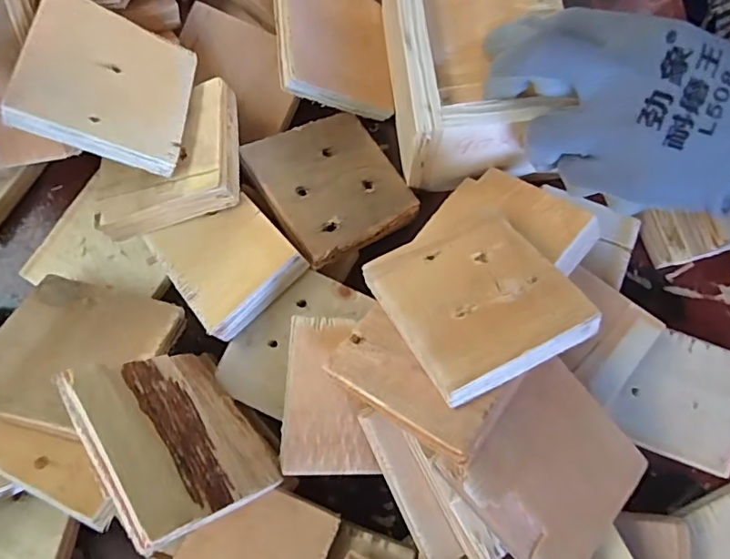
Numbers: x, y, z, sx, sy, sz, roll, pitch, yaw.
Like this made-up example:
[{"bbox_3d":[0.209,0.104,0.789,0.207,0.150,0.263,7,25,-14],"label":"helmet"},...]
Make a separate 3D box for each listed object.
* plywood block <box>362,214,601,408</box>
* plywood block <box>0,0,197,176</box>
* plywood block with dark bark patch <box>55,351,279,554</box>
[{"bbox_3d":[0.054,0.009,0.266,0.083,0.013,0.090,-25,49,-9],"label":"plywood block"},{"bbox_3d":[-0.146,-0.113,0.300,0.083,0.011,0.090,17,63,-30],"label":"plywood block"},{"bbox_3d":[-0.092,0.078,0.270,0.009,0.095,0.092,-48,68,21],"label":"plywood block with dark bark patch"}]

